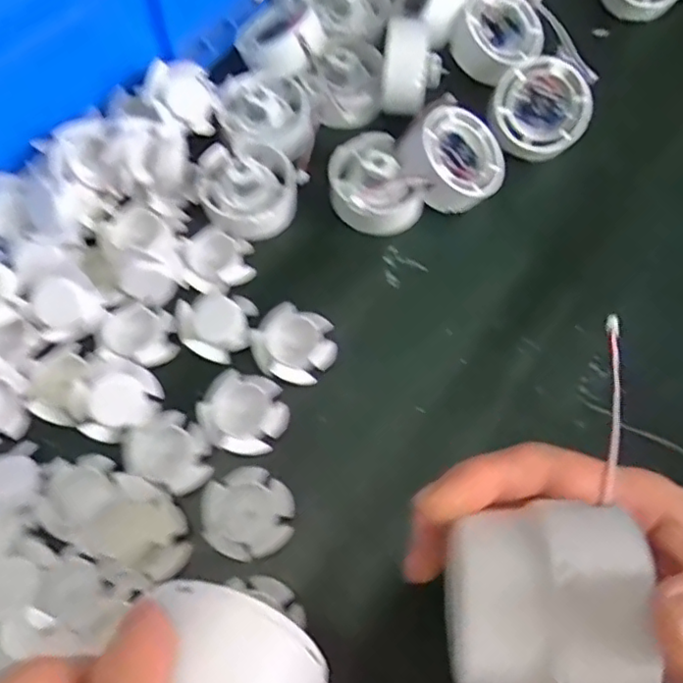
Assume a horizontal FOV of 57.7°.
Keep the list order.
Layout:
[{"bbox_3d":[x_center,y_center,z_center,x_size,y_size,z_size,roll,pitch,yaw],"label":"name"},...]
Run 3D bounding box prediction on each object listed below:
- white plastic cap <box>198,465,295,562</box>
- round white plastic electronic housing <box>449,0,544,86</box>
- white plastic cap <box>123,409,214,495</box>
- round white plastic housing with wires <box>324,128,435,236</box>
[{"bbox_3d":[-0.045,0.083,0.297,0.043,0.011,0.041,0,66,-1],"label":"white plastic cap"},{"bbox_3d":[0.099,-0.198,0.401,0.052,0.025,0.052,2,81,-10],"label":"round white plastic electronic housing"},{"bbox_3d":[-0.085,0.055,0.309,0.045,0.013,0.035,30,69,12],"label":"white plastic cap"},{"bbox_3d":[0.017,-0.091,0.363,0.050,0.034,0.056,-27,69,-12],"label":"round white plastic housing with wires"}]

